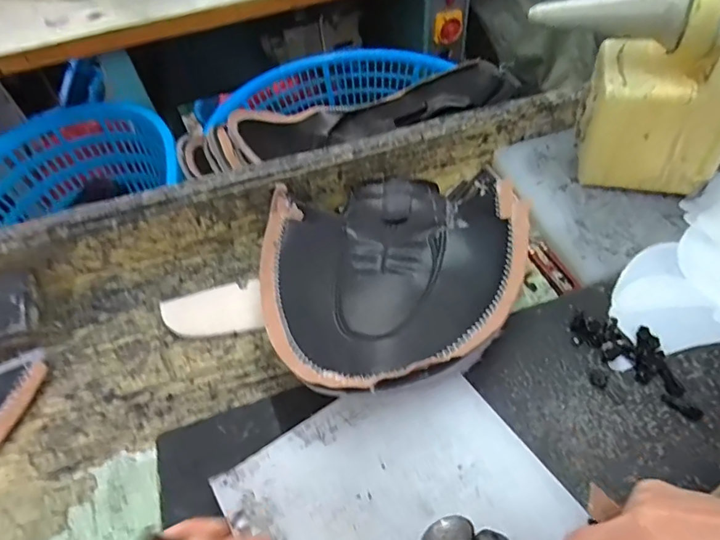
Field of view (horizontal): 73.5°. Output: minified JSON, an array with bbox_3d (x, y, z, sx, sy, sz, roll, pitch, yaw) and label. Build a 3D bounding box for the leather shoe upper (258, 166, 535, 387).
[{"bbox_3d":[0.035,-0.003,0.439,0.237,0.073,0.255,-5,51,0],"label":"leather shoe upper"}]

